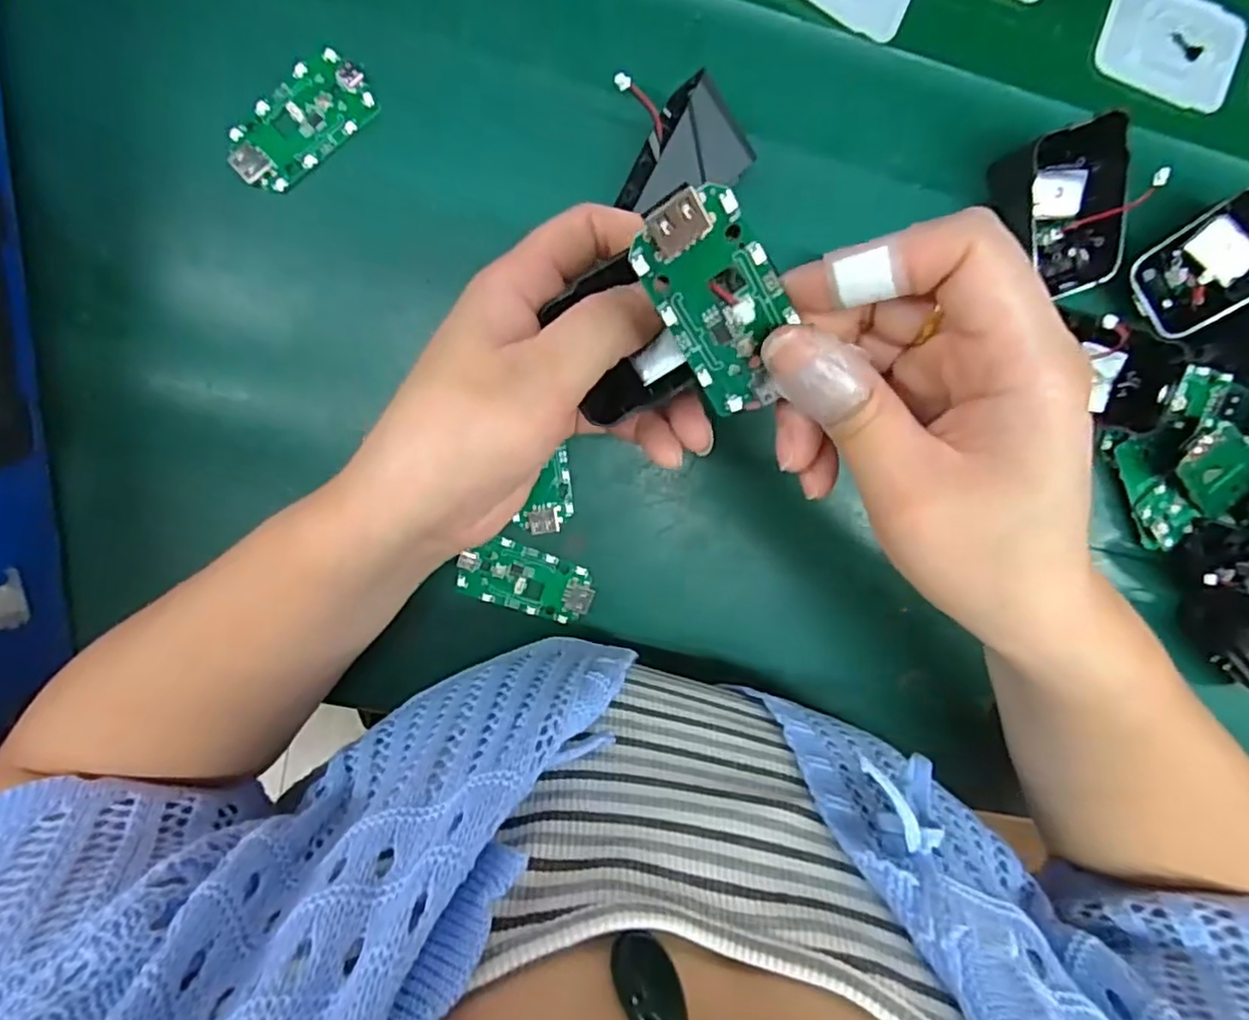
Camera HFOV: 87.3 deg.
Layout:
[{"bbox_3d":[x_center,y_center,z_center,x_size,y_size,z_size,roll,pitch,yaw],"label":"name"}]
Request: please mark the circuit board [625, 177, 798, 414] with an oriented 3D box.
[{"bbox_3d":[0.026,-0.053,0.171,0.031,0.007,0.063,-32,130,-1],"label":"circuit board"}]

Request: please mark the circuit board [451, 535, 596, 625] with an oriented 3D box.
[{"bbox_3d":[-0.046,0.033,0.308,0.063,0.004,0.031,16,96,-8],"label":"circuit board"}]

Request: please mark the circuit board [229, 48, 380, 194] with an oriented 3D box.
[{"bbox_3d":[-0.134,-0.160,0.272,0.063,0.005,0.030,-41,100,1],"label":"circuit board"}]

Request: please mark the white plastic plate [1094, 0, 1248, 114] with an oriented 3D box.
[{"bbox_3d":[0.256,-0.217,0.305,0.068,0.005,0.044,14,96,-7],"label":"white plastic plate"}]

